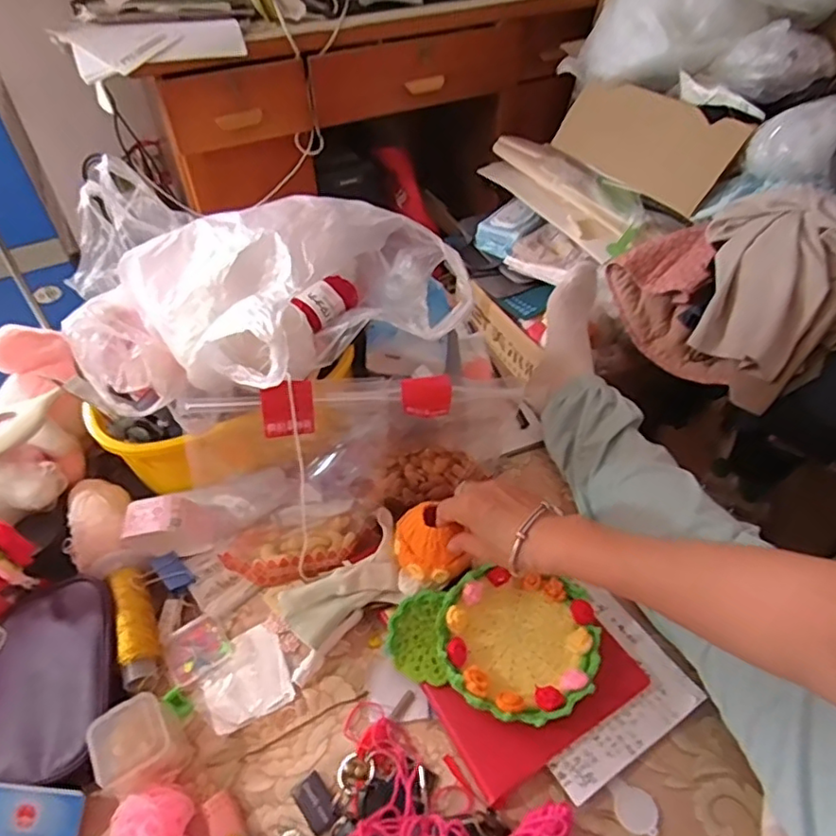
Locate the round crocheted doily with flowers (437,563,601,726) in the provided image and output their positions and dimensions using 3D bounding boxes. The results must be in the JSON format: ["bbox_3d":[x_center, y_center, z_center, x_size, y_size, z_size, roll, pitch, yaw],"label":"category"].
[{"bbox_3d":[0.090,0.199,0.549,0.136,0.047,0.132,-1,45,1],"label":"round crocheted doily with flowers"}]

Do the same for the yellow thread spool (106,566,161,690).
[{"bbox_3d":[-0.263,0.193,0.573,0.031,0.033,0.112,-18,47,-16],"label":"yellow thread spool"}]

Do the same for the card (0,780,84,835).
[{"bbox_3d":[-0.306,0.314,0.477,0.092,0.006,0.054,2,78,5],"label":"card"}]

